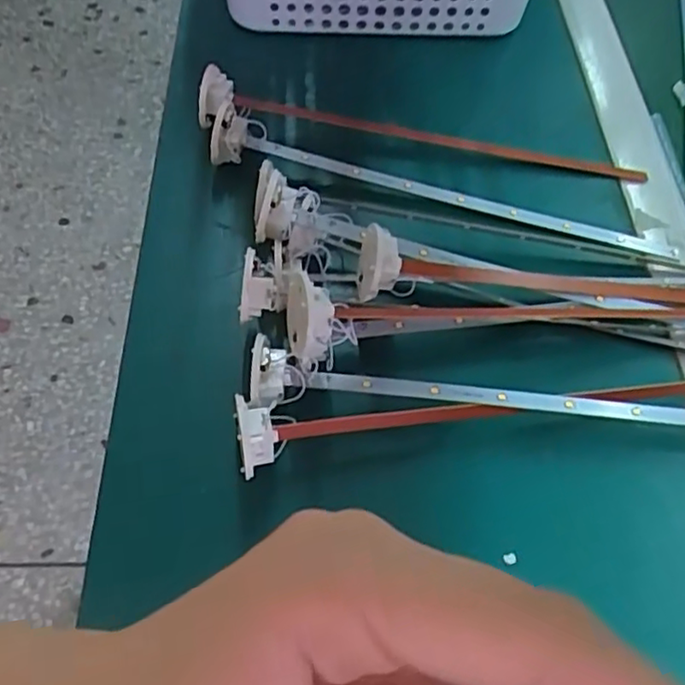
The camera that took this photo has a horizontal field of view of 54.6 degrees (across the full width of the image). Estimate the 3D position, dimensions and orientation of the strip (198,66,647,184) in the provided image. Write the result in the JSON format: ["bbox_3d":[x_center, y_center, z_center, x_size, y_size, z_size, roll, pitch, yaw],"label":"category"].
[{"bbox_3d":[0.054,-0.130,0.411,0.281,0.036,0.031,8,59,2],"label":"strip"}]

